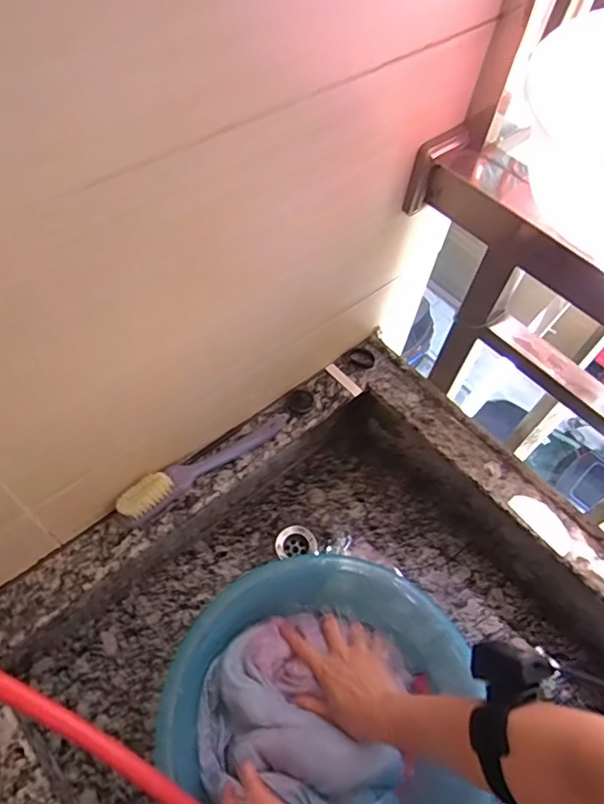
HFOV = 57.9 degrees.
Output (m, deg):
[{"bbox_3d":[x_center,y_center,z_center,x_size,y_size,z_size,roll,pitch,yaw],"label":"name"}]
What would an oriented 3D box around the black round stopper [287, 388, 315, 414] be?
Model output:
[{"bbox_3d":[-0.001,-0.002,0.727,0.032,0.023,0.034,2,57,-3],"label":"black round stopper"}]

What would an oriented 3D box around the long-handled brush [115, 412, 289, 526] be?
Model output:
[{"bbox_3d":[-0.110,0.072,0.655,0.226,0.047,0.029,-30,64,-21],"label":"long-handled brush"}]

